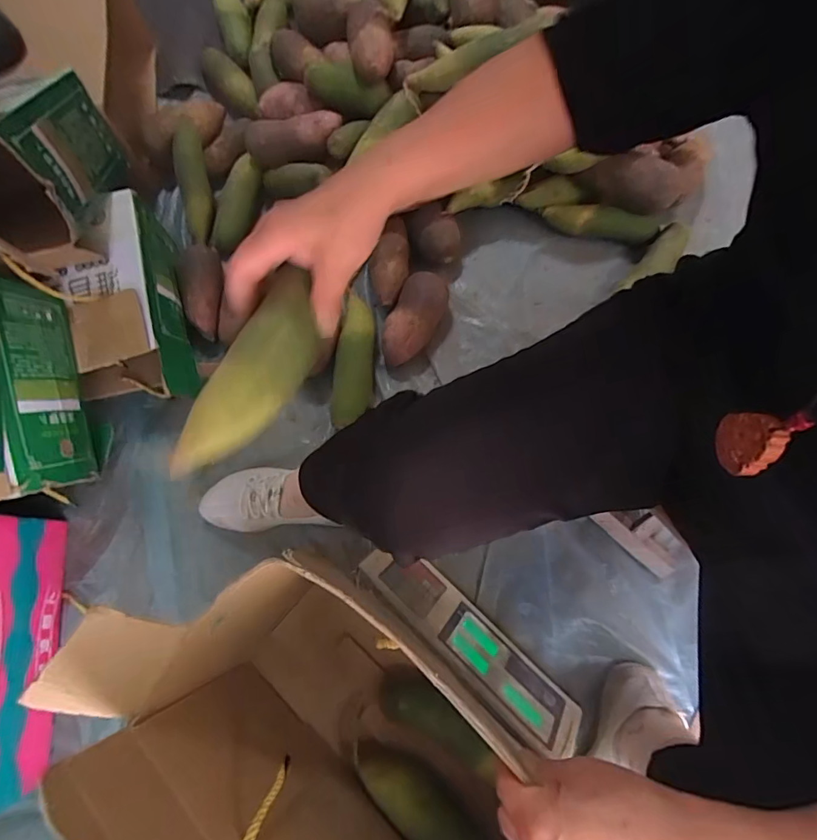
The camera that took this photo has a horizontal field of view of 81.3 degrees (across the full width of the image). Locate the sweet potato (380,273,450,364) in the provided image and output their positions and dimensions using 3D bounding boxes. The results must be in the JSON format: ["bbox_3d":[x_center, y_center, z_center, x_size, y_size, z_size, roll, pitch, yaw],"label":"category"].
[{"bbox_3d":[0.010,-0.156,0.752,0.073,0.060,0.146,27,76,7],"label":"sweet potato"}]

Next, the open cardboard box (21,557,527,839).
[{"bbox_3d":[-0.020,0.278,0.378,0.404,0.351,0.168,44,79,11],"label":"open cardboard box"}]

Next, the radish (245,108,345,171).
[{"bbox_3d":[-0.188,-0.467,0.790,0.162,0.071,0.066,0,73,22],"label":"radish"}]

